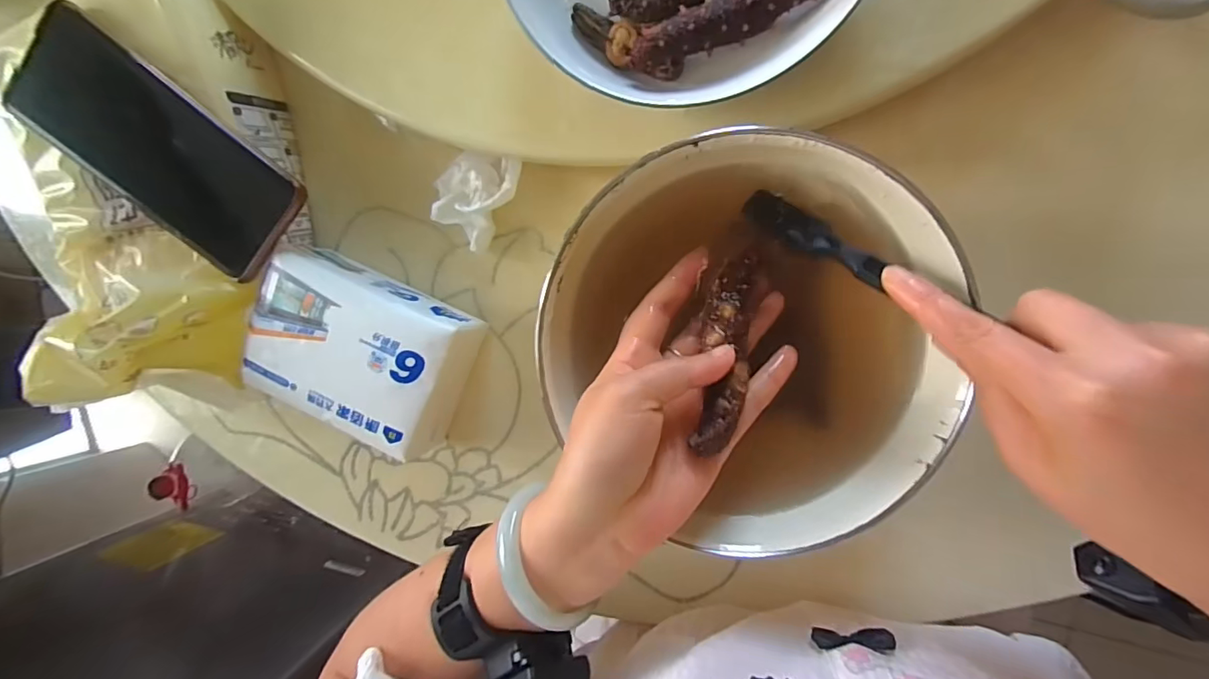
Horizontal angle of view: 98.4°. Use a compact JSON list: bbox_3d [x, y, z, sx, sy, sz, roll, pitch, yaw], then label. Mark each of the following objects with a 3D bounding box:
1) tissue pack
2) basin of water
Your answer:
[{"bbox_3d":[-0.154,0.006,0.341,0.127,0.058,0.096,28,98,5],"label":"tissue pack"},{"bbox_3d":[0.078,-0.003,0.287,0.201,0.081,0.187,0,93,9],"label":"basin of water"}]

